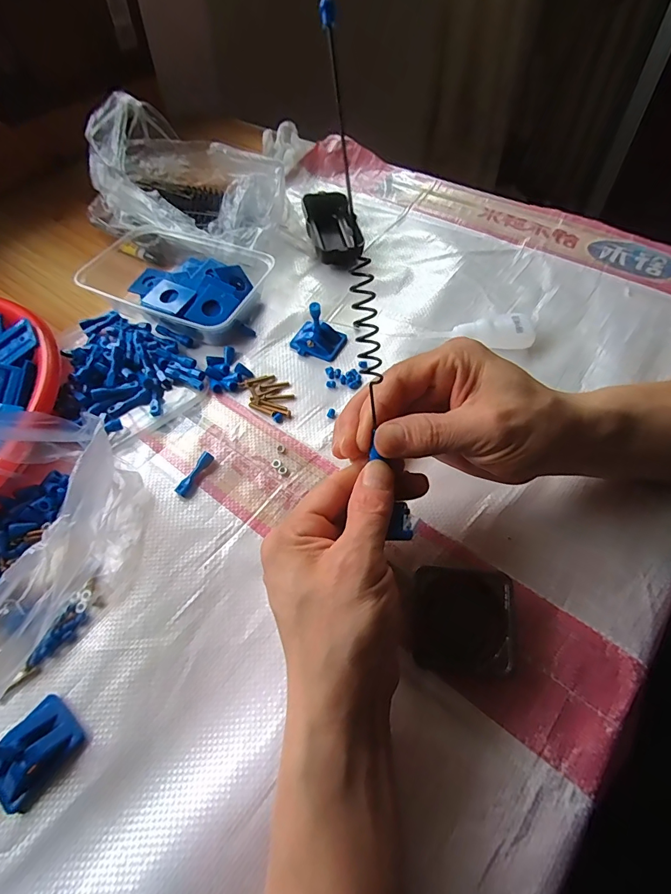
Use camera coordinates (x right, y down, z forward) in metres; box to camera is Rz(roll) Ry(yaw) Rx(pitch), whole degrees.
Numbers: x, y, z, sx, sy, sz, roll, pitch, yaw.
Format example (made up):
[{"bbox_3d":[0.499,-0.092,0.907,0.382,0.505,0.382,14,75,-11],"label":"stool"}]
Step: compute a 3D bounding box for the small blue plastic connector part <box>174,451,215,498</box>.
[{"bbox_3d":[-0.105,0.021,0.324,0.010,0.010,0.036,27,77,21],"label":"small blue plastic connector part"}]

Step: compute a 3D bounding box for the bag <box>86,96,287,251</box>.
[{"bbox_3d":[-0.156,-0.301,0.481,0.234,0.101,0.161,18,60,16],"label":"bag"}]

